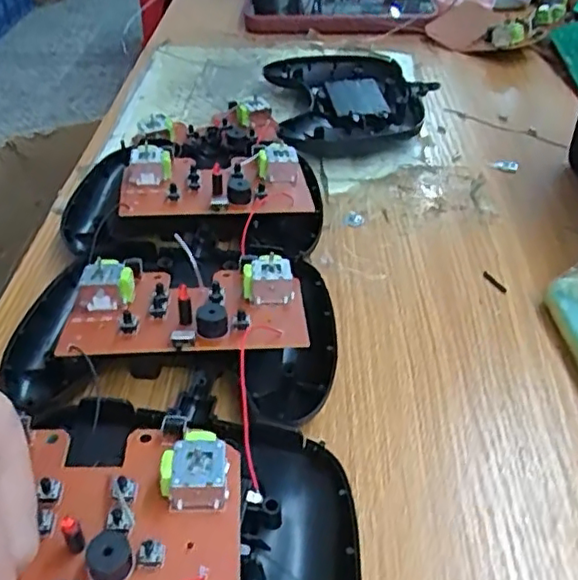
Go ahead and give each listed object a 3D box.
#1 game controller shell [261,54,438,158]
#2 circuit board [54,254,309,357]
[{"bbox_3d":[0.040,-0.126,0.419,0.100,0.021,0.128,-4,42,-6],"label":"game controller shell"},{"bbox_3d":[-0.040,0.004,0.248,0.090,0.015,0.054,-1,42,-2],"label":"circuit board"}]

